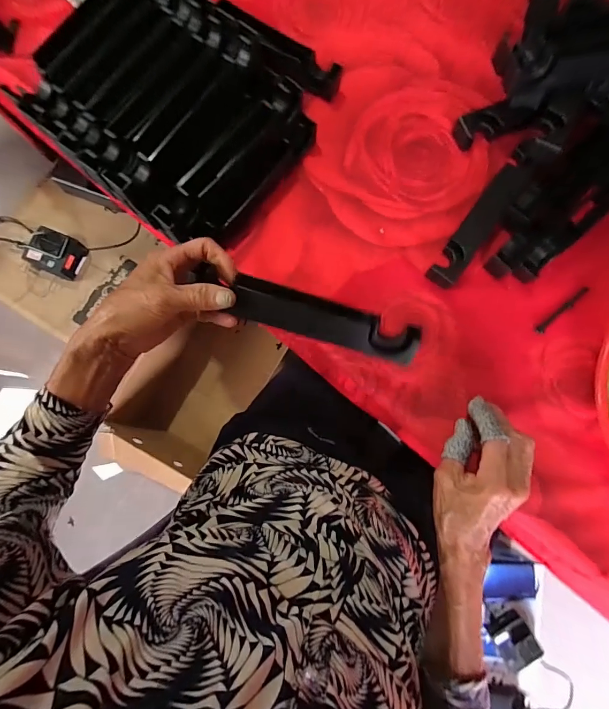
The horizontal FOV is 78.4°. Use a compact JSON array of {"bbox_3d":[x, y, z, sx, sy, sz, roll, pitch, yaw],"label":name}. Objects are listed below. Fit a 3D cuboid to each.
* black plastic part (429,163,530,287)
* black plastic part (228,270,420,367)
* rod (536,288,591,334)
[{"bbox_3d":[0.192,-0.144,0.406,0.032,0.019,0.166,36,81,3],"label":"black plastic part"},{"bbox_3d":[0.016,-0.028,0.315,0.156,0.019,0.033,18,84,7],"label":"black plastic part"},{"bbox_3d":[0.278,-0.049,0.399,0.075,0.004,0.008,-39,85,-8],"label":"rod"}]

